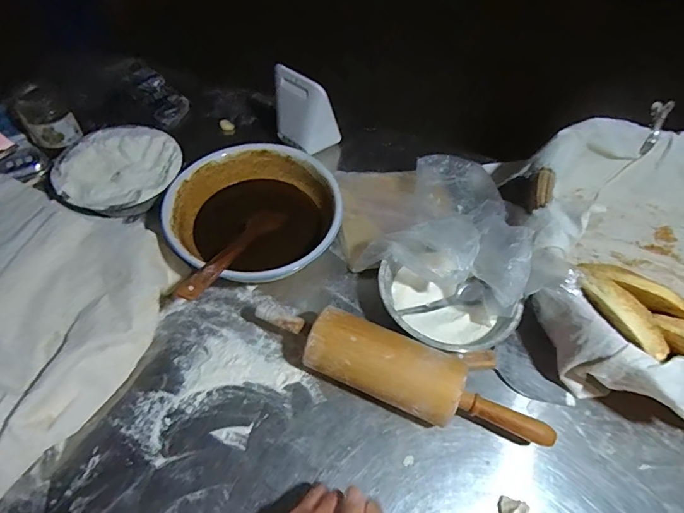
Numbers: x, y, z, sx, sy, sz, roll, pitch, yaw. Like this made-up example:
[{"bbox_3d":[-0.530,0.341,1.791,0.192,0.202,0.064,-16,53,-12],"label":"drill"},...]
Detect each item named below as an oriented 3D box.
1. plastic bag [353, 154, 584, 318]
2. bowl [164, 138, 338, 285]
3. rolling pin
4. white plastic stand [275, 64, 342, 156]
[{"bbox_3d":[0.191,-0.048,0.637,0.249,0.126,0.249,24,57,14],"label":"plastic bag"},{"bbox_3d":[-0.128,-0.058,0.672,0.241,0.099,0.248,1,55,-2],"label":"bowl"},{"bbox_3d":[0.061,0.142,0.534,0.382,0.078,0.077,21,56,12],"label":"rolling pin"},{"bbox_3d":[-0.064,-0.247,0.768,0.117,0.142,0.047,10,55,4],"label":"white plastic stand"}]

